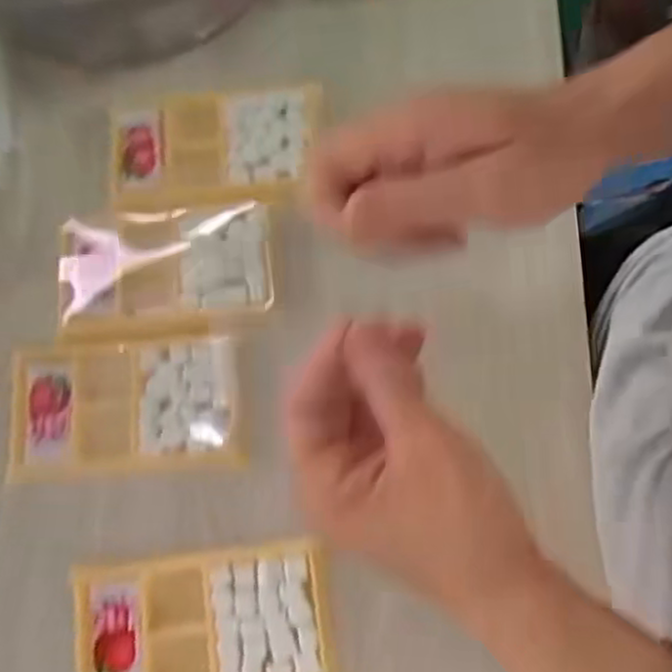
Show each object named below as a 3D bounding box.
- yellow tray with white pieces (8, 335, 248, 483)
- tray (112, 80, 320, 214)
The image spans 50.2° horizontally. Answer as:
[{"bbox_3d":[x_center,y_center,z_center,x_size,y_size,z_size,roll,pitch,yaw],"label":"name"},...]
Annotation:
[{"bbox_3d":[-0.119,0.038,0.404,0.133,0.008,0.075,-3,73,2],"label":"yellow tray with white pieces"},{"bbox_3d":[-0.074,-0.117,0.444,0.130,0.006,0.077,-6,73,1],"label":"tray"}]

